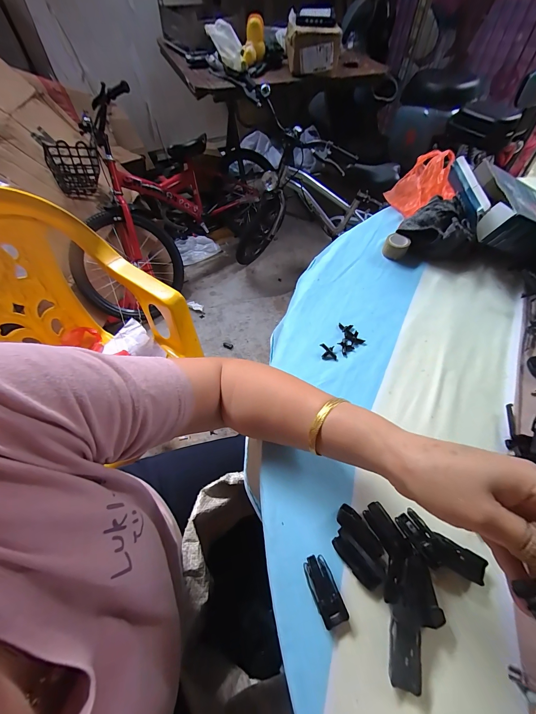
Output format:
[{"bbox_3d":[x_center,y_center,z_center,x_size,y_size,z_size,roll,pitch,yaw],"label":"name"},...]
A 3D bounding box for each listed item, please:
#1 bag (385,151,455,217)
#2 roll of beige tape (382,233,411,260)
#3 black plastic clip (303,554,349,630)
[{"bbox_3d":[0.298,-0.325,0.545,0.142,0.057,0.107,-39,65,-21],"label":"bag"},{"bbox_3d":[0.209,-0.177,0.474,0.036,0.029,0.035,26,62,17],"label":"roll of beige tape"},{"bbox_3d":[0.047,0.197,0.246,0.021,0.014,0.048,-21,59,-11],"label":"black plastic clip"}]

